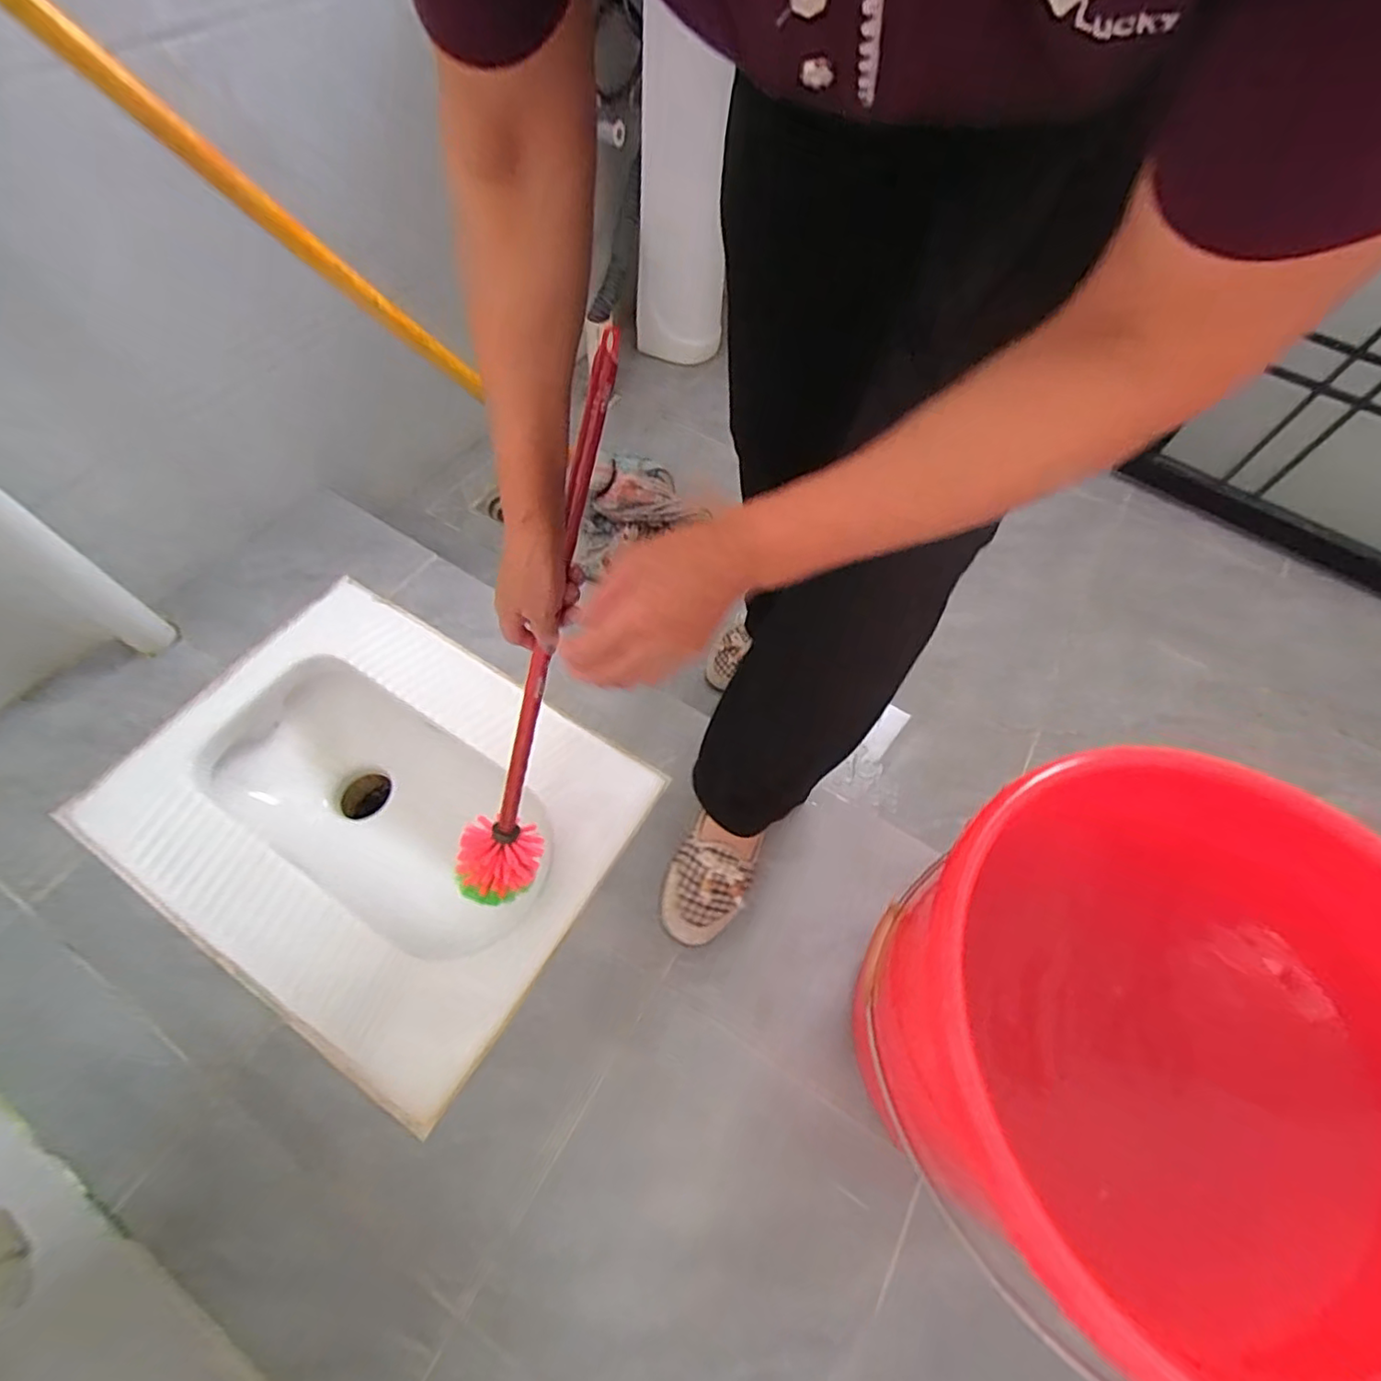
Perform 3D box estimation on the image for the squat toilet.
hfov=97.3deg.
[{"bbox_3d":[-0.380,0.164,0.787,0.568,0.159,0.427,30,62,14],"label":"squat toilet"}]

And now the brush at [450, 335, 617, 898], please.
[{"bbox_3d":[-0.138,-0.032,0.555,0.087,0.533,0.065,19,20,8],"label":"brush"}]

